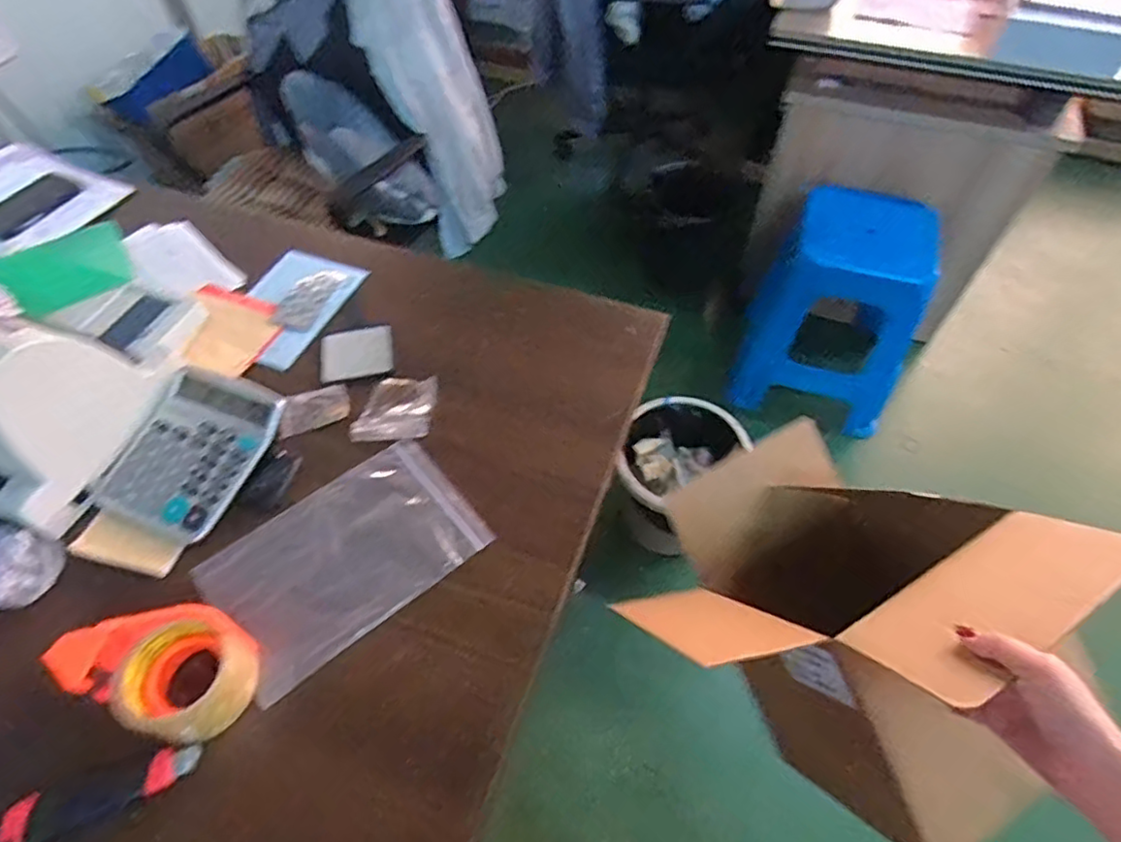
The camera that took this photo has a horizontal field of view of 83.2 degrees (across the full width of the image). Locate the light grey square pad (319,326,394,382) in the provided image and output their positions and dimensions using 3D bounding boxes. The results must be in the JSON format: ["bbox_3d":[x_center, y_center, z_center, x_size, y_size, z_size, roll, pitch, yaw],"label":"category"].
[{"bbox_3d":[-0.259,-0.087,0.801,0.090,0.007,0.071,-11,56,-7],"label":"light grey square pad"}]

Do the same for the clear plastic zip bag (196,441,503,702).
[{"bbox_3d":[-0.216,0.135,0.643,0.250,0.007,0.164,-34,60,-22],"label":"clear plastic zip bag"}]

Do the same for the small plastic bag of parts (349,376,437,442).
[{"bbox_3d":[-0.195,-0.016,0.745,0.088,0.014,0.097,3,55,2],"label":"small plastic bag of parts"}]

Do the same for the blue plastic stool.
[{"bbox_3d":[0.660,-0.245,1.504,0.379,0.488,0.295,17,57,12],"label":"blue plastic stool"}]

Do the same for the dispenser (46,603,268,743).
[{"bbox_3d":[-0.346,0.212,0.551,0.147,0.058,0.097,13,56,9],"label":"dispenser"}]

